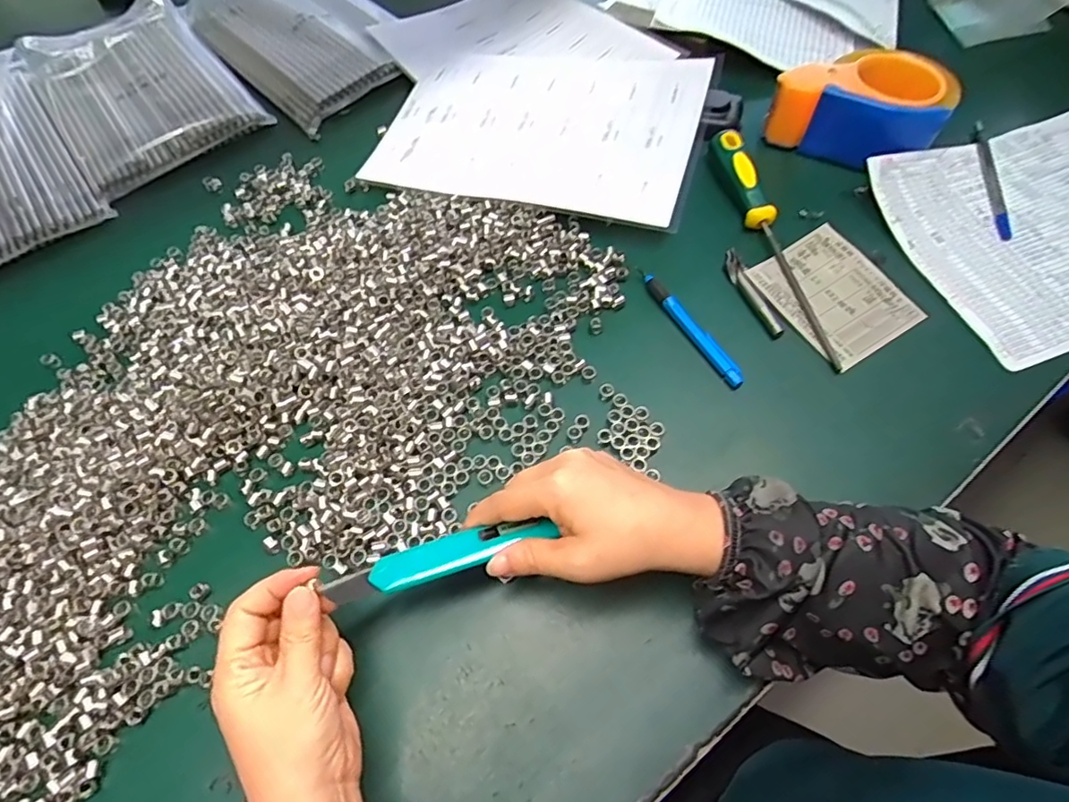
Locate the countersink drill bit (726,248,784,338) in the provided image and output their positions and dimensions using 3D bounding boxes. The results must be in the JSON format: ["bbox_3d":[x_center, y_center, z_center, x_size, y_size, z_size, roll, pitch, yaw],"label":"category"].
[{"bbox_3d":[0.170,-0.086,0.445,0.013,0.008,0.087,-15,62,-4],"label":"countersink drill bit"}]

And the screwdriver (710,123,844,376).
[{"bbox_3d":[0.188,-0.134,0.453,0.027,0.023,0.232,-9,62,-1],"label":"screwdriver"}]

